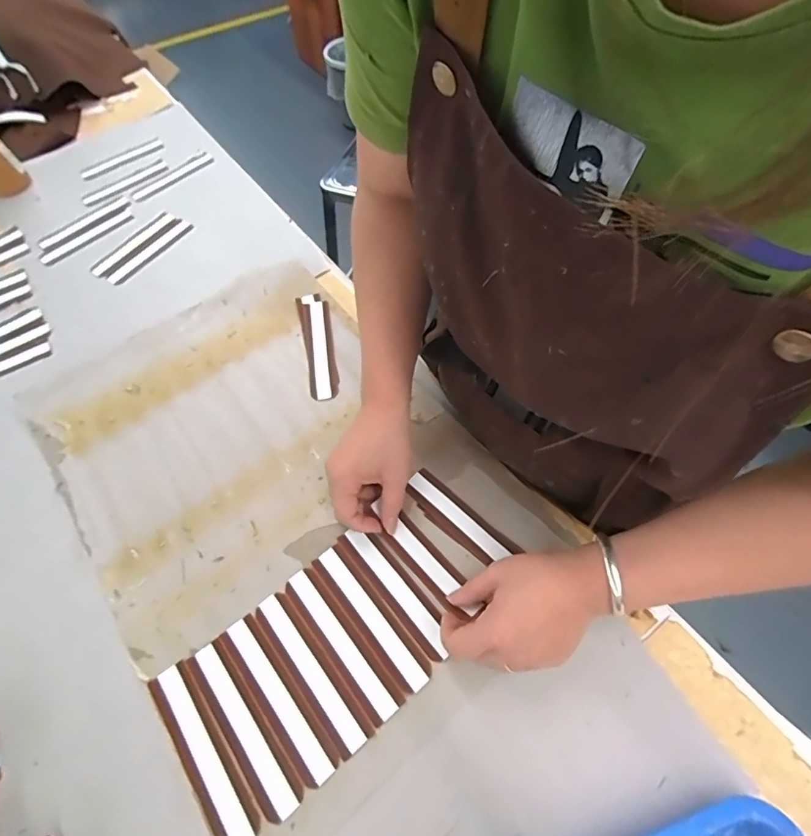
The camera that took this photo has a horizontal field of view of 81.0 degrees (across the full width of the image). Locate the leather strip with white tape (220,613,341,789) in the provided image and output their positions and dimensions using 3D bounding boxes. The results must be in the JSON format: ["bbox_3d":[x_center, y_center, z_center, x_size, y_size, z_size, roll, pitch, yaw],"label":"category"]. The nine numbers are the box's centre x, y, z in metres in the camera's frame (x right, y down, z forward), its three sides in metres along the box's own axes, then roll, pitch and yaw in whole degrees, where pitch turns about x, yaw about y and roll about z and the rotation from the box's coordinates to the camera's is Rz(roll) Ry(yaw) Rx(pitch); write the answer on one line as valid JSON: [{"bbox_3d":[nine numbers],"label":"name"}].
[{"bbox_3d":[-0.106,0.229,0.392,0.029,0.008,0.140,-36,64,-19],"label":"leather strip with white tape"}]

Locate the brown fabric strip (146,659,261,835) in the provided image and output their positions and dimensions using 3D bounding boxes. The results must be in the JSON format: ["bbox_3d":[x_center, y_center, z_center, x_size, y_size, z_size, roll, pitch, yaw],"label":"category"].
[{"bbox_3d":[-0.158,0.260,0.369,0.036,0.009,0.139,-38,64,-13],"label":"brown fabric strip"}]

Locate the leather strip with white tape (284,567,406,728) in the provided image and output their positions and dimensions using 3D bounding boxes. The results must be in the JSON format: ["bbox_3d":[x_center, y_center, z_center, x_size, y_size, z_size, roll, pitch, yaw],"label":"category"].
[{"bbox_3d":[-0.055,0.190,0.406,0.031,0.008,0.137,-36,64,-18],"label":"leather strip with white tape"}]

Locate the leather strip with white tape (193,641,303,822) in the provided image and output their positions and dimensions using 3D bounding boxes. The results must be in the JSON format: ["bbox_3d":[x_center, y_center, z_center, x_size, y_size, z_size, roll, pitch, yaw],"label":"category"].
[{"bbox_3d":[-0.130,0.246,0.380,0.029,0.007,0.139,-36,64,-19],"label":"leather strip with white tape"}]

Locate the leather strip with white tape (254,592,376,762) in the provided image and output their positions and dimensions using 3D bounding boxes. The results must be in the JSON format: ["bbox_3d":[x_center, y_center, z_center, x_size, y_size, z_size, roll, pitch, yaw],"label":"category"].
[{"bbox_3d":[-0.080,0.209,0.396,0.031,0.009,0.138,-36,64,-19],"label":"leather strip with white tape"}]

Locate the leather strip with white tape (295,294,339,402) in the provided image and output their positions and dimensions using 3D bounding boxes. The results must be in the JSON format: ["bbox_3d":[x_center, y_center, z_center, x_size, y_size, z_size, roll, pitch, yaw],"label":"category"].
[{"bbox_3d":[-0.104,-0.088,0.570,0.036,0.005,0.153,-15,63,0],"label":"leather strip with white tape"}]

